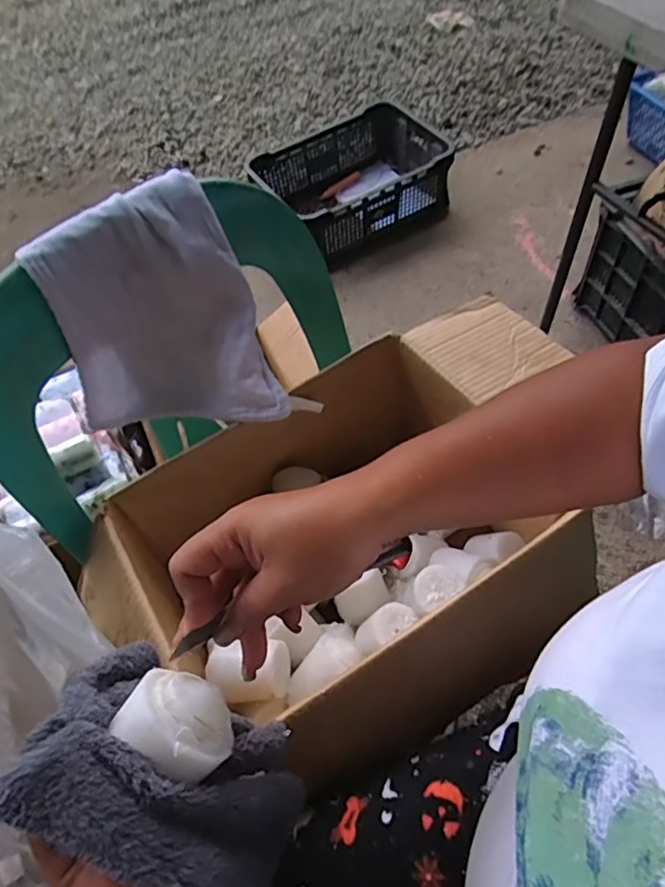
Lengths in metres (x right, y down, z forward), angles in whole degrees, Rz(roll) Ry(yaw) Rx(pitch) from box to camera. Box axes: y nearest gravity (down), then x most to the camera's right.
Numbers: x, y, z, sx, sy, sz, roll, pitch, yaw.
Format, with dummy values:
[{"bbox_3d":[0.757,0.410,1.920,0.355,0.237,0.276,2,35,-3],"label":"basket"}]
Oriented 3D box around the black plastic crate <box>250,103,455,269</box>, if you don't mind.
[{"bbox_3d":[0.057,-0.775,1.683,0.528,0.206,0.406,-31,60,-14],"label":"black plastic crate"}]

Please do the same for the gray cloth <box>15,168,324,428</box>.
[{"bbox_3d":[-0.150,-0.130,0.565,0.221,0.179,0.158,-6,57,1],"label":"gray cloth"}]

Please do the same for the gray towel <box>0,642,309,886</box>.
[{"bbox_3d":[-0.082,0.179,0.305,0.136,0.133,0.087,20,61,17],"label":"gray towel"}]

